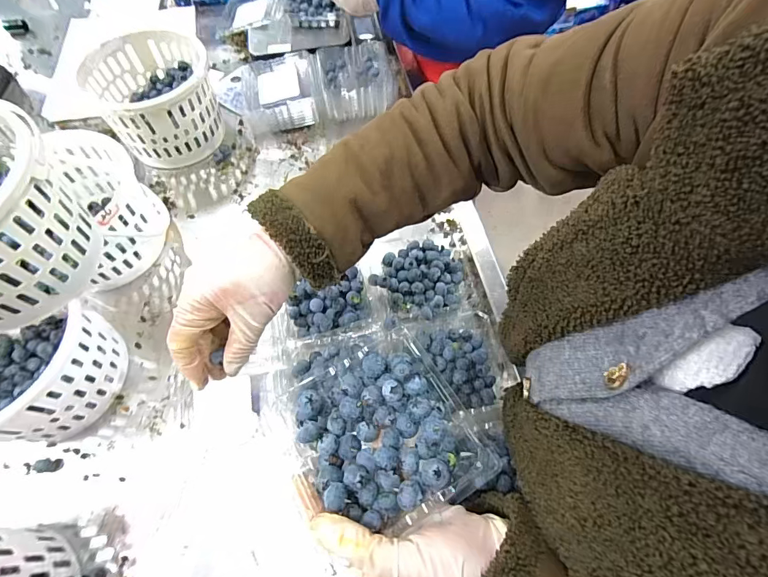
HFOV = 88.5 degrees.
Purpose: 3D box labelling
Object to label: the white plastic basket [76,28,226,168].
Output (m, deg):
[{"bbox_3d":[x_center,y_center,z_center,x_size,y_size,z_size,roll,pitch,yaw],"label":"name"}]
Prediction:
[{"bbox_3d":[-0.330,-0.280,0.593,0.157,0.119,0.159,0,63,1],"label":"white plastic basket"}]

